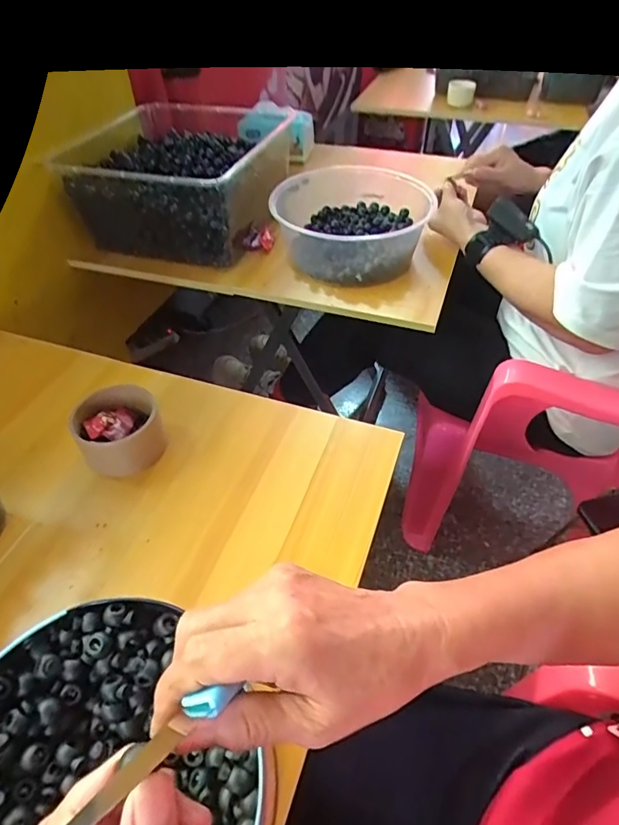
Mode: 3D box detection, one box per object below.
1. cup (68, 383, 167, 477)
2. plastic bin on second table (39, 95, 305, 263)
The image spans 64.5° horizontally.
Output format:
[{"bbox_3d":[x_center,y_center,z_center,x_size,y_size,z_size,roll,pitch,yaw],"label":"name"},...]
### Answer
[{"bbox_3d":[-0.191,0.021,0.498,0.083,0.053,0.085,0,46,0],"label":"cup"},{"bbox_3d":[-0.211,-0.381,0.819,0.277,0.142,0.296,9,47,9],"label":"plastic bin on second table"}]

